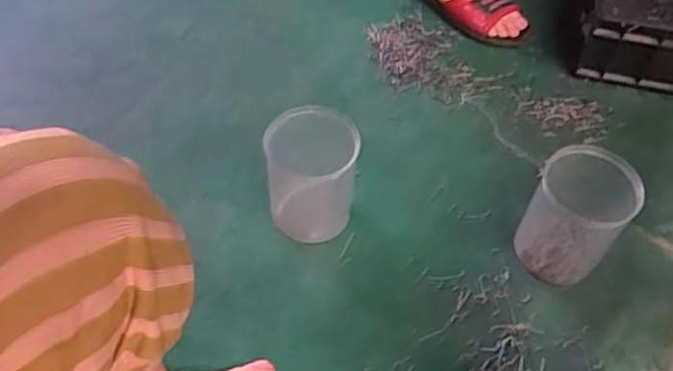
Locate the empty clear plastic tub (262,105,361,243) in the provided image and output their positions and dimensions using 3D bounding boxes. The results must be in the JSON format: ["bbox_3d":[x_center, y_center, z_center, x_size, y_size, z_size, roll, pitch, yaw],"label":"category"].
[{"bbox_3d":[-0.028,-0.009,0.783,0.106,0.138,0.091,-5,54,-5],"label":"empty clear plastic tub"}]

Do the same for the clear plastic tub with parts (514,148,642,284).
[{"bbox_3d":[0.269,0.029,0.746,0.100,0.153,0.105,0,54,0],"label":"clear plastic tub with parts"}]

